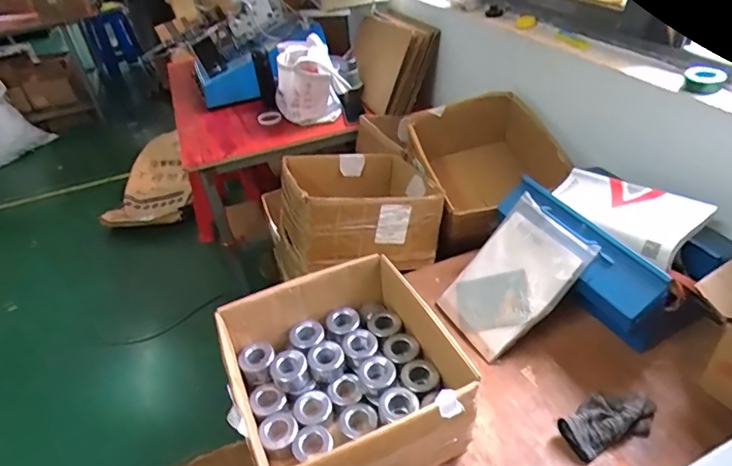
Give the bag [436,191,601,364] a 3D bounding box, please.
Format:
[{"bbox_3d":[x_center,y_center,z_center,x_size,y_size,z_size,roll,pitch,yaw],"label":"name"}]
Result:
[{"bbox_3d":[0.272,0.089,0.918,0.279,0.029,0.190,-52,42,14],"label":"bag"}]

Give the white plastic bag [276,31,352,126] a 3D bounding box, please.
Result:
[{"bbox_3d":[-0.200,-0.523,1.706,0.249,0.270,0.226,-11,37,-5],"label":"white plastic bag"}]

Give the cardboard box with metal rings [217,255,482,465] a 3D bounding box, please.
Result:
[{"bbox_3d":[-0.036,0.238,0.781,0.327,0.178,0.331,-19,38,-15],"label":"cardboard box with metal rings"}]

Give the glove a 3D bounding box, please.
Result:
[{"bbox_3d":[0.385,0.295,0.764,0.163,0.036,0.080,-17,38,-13],"label":"glove"}]

